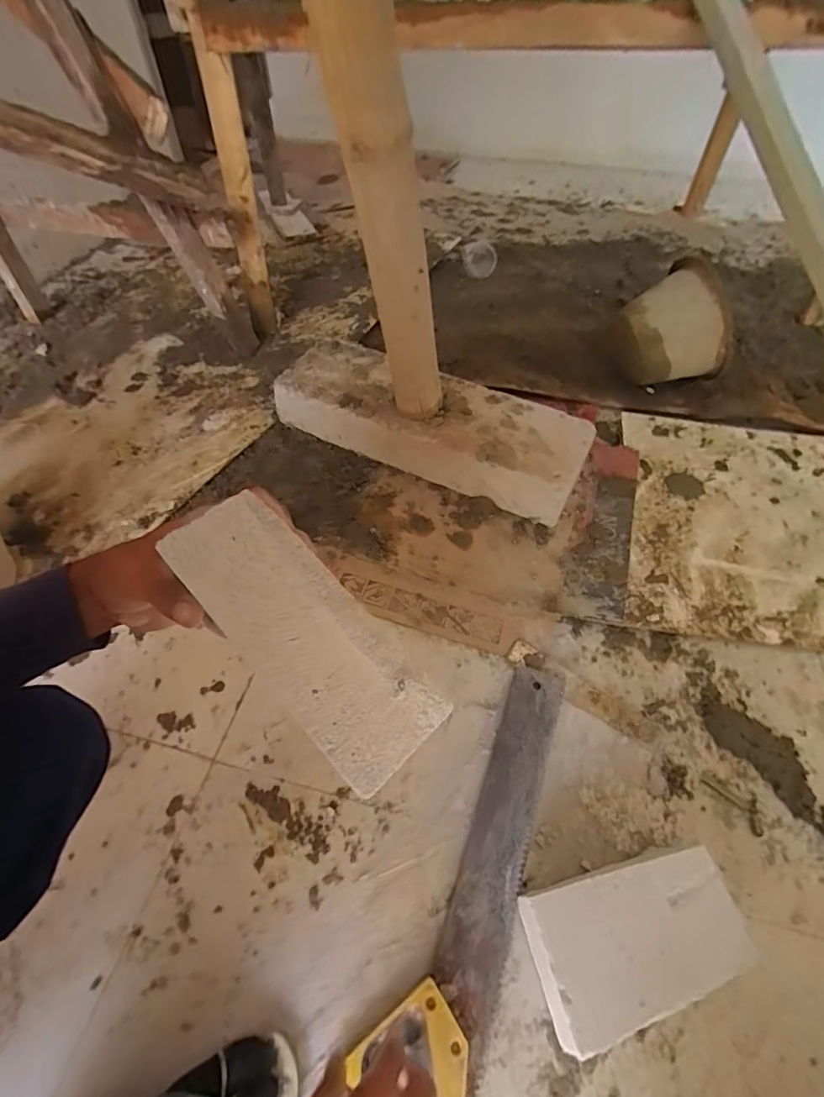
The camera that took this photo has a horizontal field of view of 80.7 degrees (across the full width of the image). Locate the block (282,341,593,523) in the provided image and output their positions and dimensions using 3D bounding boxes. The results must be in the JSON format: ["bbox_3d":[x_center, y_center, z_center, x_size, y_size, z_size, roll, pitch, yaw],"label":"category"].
[{"bbox_3d":[0.030,-0.244,0.938,0.591,0.095,0.197,23,57,15],"label":"block"}]

